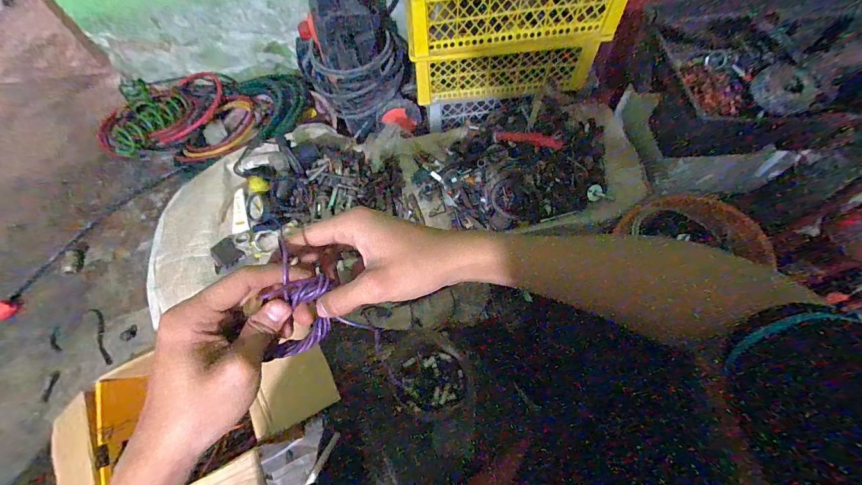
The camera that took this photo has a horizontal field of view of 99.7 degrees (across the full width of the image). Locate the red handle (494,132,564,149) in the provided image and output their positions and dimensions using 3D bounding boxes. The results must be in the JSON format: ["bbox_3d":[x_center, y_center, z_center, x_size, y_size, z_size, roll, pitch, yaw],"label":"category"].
[{"bbox_3d":[0.201,-0.213,0.755,0.139,0.018,0.023,13,63,8],"label":"red handle"}]

